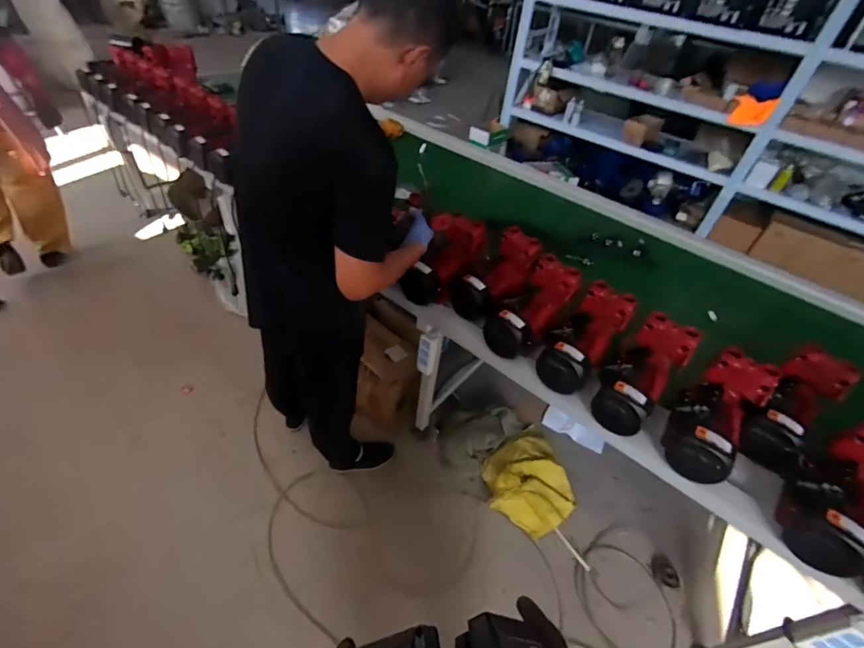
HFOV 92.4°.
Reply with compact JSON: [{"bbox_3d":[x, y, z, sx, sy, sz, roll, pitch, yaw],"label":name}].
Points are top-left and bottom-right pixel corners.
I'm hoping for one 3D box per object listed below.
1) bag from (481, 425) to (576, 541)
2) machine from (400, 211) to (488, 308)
[{"bbox_3d":[0.365,0.593,1.587,0.296,0.108,0.369,-8,44,-14],"label":"bag"},{"bbox_3d":[0.043,-0.186,1.238,0.183,0.209,0.237,19,44,16],"label":"machine"}]

